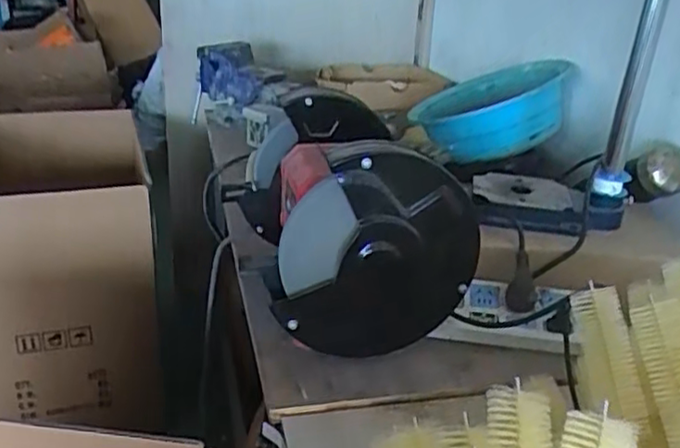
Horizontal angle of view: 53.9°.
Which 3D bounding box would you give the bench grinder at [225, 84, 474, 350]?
[{"bbox_3d":[-0.019,-0.030,0.813,0.224,0.217,0.345,-6,25,-19],"label":"bench grinder"}]

